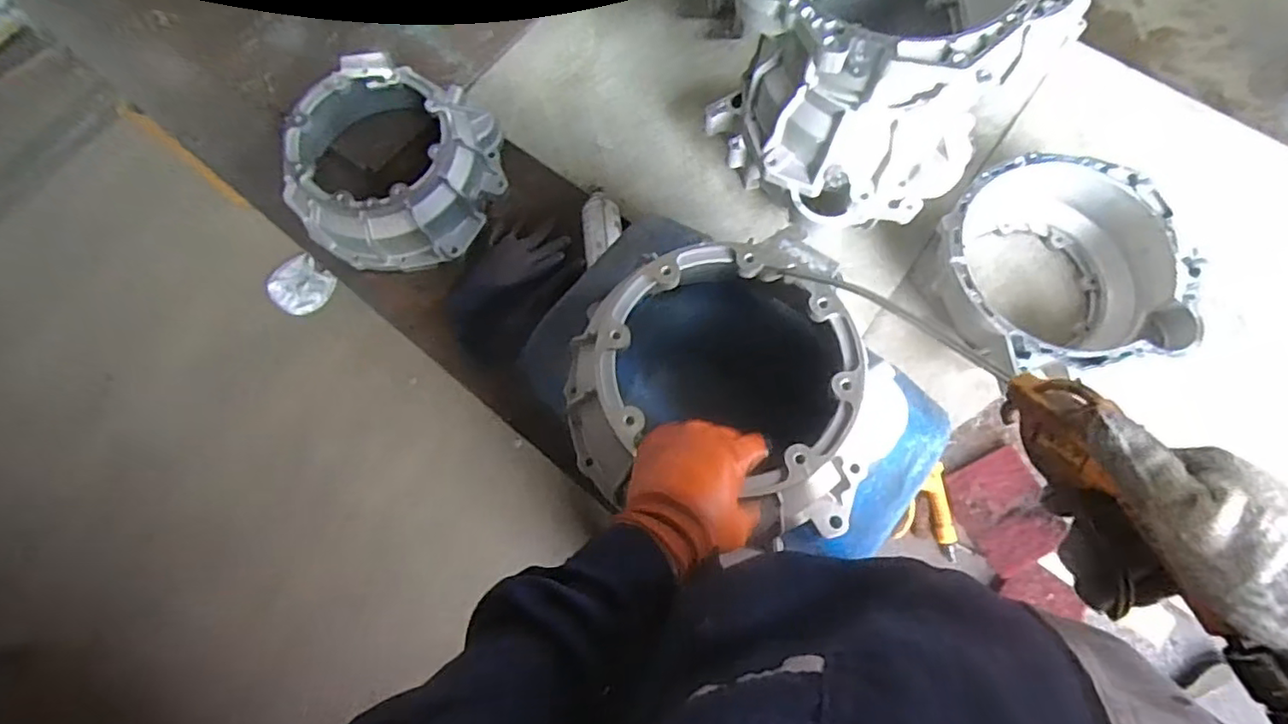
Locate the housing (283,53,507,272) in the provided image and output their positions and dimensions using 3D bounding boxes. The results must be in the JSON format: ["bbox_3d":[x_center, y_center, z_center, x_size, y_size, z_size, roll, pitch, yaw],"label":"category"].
[{"bbox_3d":[-0.373,-0.307,0.959,0.276,0.138,0.309,6,72,2],"label":"housing"}]

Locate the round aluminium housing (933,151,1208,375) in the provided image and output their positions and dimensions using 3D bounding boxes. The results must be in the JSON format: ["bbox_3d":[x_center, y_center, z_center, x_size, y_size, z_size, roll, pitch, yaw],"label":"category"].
[{"bbox_3d":[0.592,-0.144,0.926,0.327,0.129,0.335,0,72,0],"label":"round aluminium housing"}]

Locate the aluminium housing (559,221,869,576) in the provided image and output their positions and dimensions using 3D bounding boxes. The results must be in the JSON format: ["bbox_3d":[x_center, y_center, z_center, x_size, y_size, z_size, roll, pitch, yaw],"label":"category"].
[{"bbox_3d":[0.067,0.028,0.608,0.275,0.106,0.292,-8,72,-3],"label":"aluminium housing"}]

